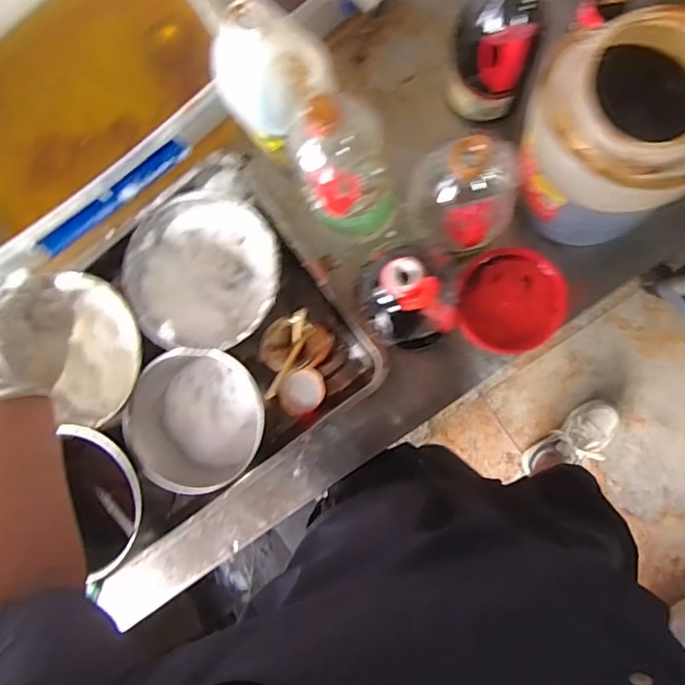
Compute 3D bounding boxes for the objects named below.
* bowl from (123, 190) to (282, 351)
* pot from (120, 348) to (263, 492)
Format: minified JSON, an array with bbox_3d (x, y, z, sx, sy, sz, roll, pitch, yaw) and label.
[{"bbox_3d":[-0.173,-0.094,0.735,0.188,0.112,0.199,0,89,7],"label":"bowl"},{"bbox_3d":[-0.181,0.091,0.734,0.164,0.124,0.159,0,89,7],"label":"pot"}]

